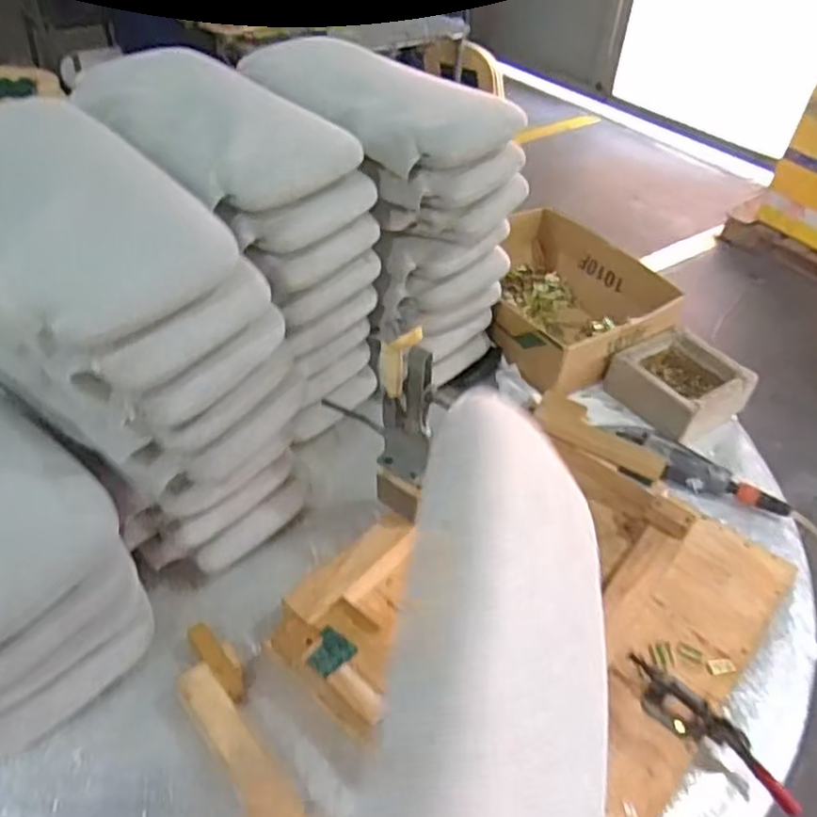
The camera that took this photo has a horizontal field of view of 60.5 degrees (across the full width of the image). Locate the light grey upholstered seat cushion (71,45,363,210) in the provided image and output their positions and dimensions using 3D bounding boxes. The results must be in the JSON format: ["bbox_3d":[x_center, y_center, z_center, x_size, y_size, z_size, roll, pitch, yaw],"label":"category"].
[{"bbox_3d":[-0.254,-0.374,0.901,0.214,0.057,0.408,-32,53,-32],"label":"light grey upholstered seat cushion"}]

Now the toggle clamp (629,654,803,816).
[{"bbox_3d":[0.322,0.337,0.743,0.201,0.047,0.056,30,49,26],"label":"toggle clamp"}]

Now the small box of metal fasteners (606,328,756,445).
[{"bbox_3d":[0.435,-0.042,1.122,0.172,0.065,0.170,-24,49,-27],"label":"small box of metal fasteners"}]

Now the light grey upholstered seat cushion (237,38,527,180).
[{"bbox_3d":[-0.045,-0.445,0.991,0.267,0.061,0.379,-23,49,-26],"label":"light grey upholstered seat cushion"}]

